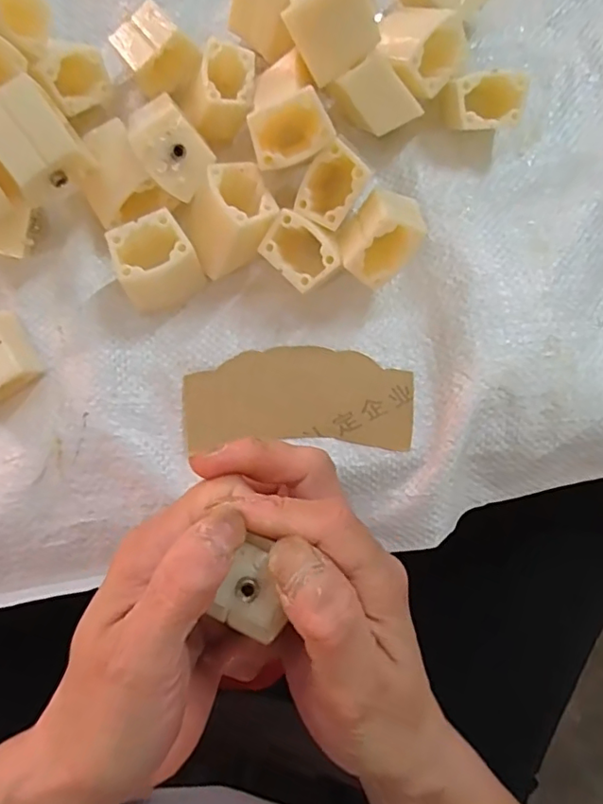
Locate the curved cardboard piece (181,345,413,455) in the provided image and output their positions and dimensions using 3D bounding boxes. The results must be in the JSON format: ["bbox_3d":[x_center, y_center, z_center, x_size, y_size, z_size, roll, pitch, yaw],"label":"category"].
[{"bbox_3d":[-0.001,-0.002,0.272,0.110,0.004,0.051,-4,79,-1],"label":"curved cardboard piece"}]

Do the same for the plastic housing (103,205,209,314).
[{"bbox_3d":[-0.068,-0.063,0.264,0.036,0.039,0.032,-38,82,-7],"label":"plastic housing"}]

